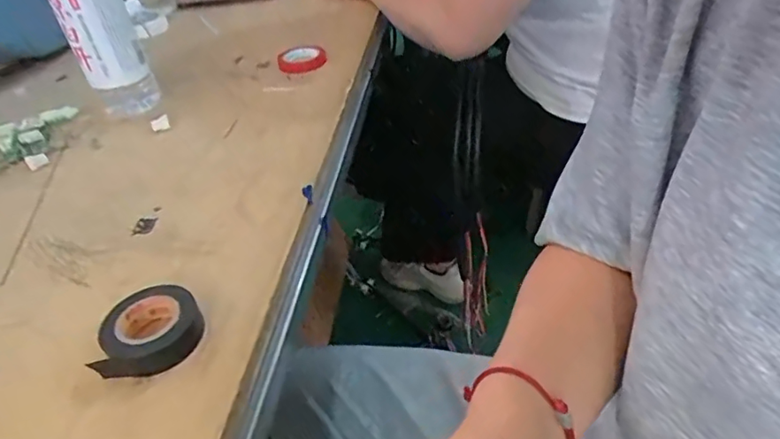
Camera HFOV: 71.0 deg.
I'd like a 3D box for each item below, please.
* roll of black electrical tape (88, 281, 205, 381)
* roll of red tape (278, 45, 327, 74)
[{"bbox_3d":[-0.138,0.064,0.322,0.057,0.020,0.054,-5,39,4],"label":"roll of black electrical tape"},{"bbox_3d":[-0.102,-0.185,0.634,0.056,0.016,0.061,-12,39,-5],"label":"roll of red tape"}]

